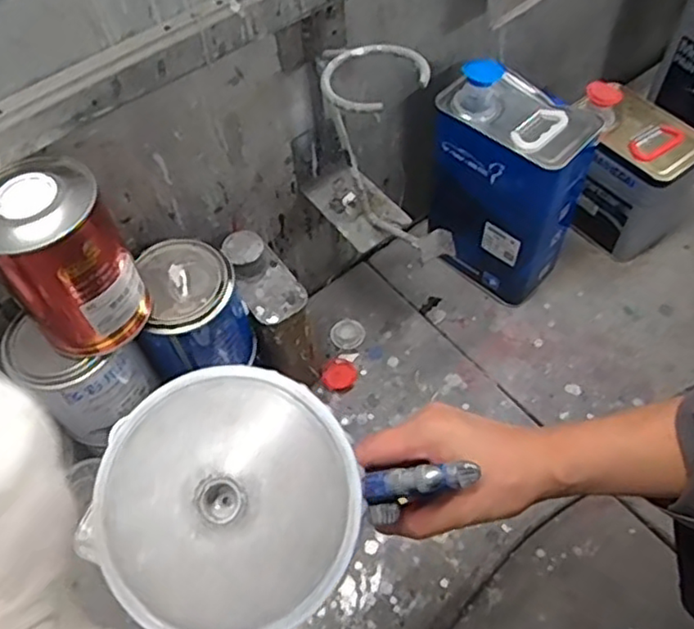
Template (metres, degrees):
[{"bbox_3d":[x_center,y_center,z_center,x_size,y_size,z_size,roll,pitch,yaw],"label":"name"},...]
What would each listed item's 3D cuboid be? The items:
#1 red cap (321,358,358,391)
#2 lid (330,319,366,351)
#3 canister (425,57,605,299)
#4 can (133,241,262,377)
[{"bbox_3d":[-0.011,0.078,0.847,0.046,0.013,0.040,-28,80,-16],"label":"red cap"},{"bbox_3d":[0.002,0.026,0.880,0.044,0.006,0.043,-2,56,3],"label":"lid"},{"bbox_3d":[0.197,-0.160,0.822,0.117,0.300,0.177,-41,62,-20],"label":"canister"},{"bbox_3d":[-0.151,0.006,0.668,0.091,0.129,0.101,4,57,7],"label":"can"}]

